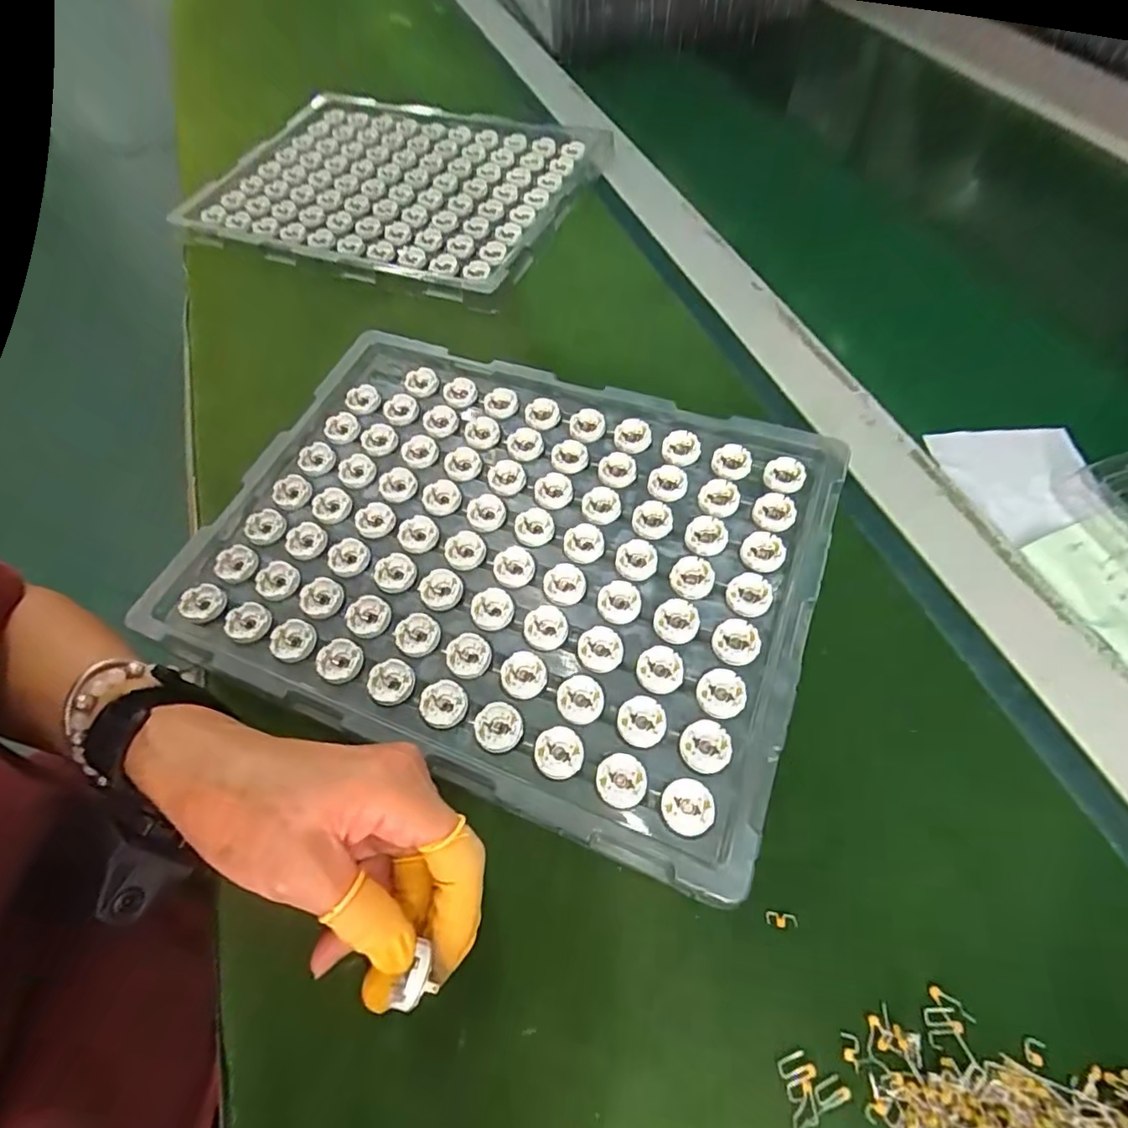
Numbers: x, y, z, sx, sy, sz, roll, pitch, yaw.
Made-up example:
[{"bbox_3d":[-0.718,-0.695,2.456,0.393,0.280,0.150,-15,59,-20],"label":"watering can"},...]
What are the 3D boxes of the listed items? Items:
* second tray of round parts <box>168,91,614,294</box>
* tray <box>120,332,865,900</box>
[{"bbox_3d":[-0.154,-0.369,0.533,0.344,0.014,0.261,20,63,14],"label":"second tray of round parts"},{"bbox_3d":[-0.041,-0.013,0.322,0.343,0.016,0.252,19,62,14],"label":"tray"}]

